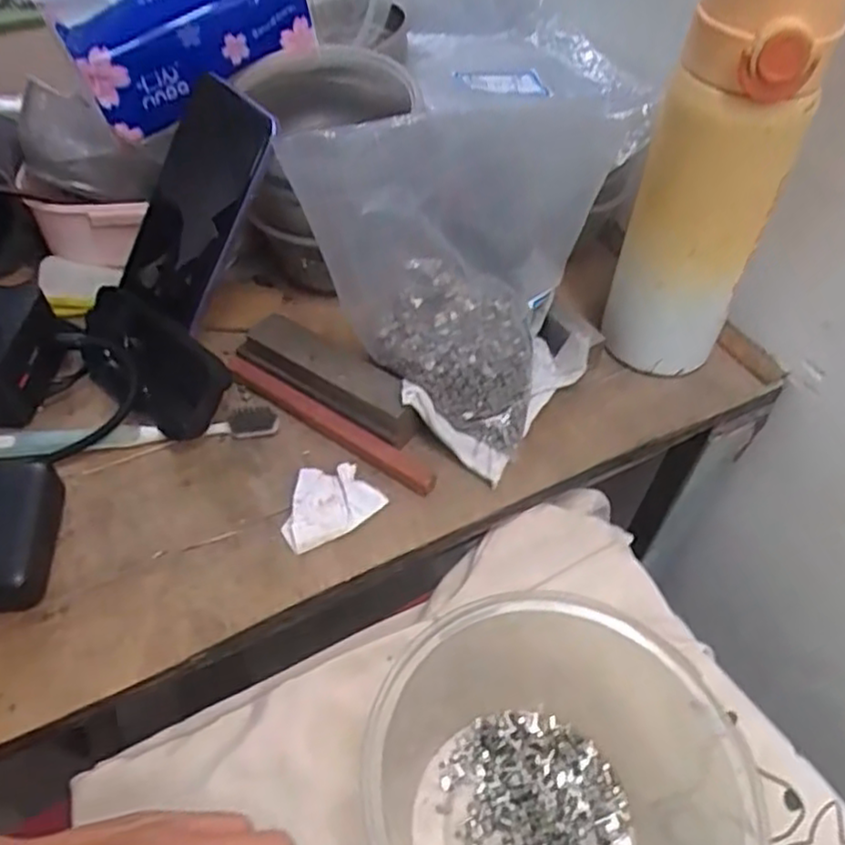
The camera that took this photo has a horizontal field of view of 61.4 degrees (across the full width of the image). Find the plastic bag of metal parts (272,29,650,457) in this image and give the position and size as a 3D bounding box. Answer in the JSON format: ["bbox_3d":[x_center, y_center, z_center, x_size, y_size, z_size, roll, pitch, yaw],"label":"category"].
[{"bbox_3d":[0.027,-0.100,0.390,0.126,0.156,0.147,20,52,14],"label":"plastic bag of metal parts"}]

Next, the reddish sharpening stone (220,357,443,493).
[{"bbox_3d":[-0.057,-0.003,0.398,0.150,0.010,0.014,29,55,21],"label":"reddish sharpening stone"}]

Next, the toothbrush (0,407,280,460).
[{"bbox_3d":[-0.172,0.008,0.392,0.179,0.011,0.018,-6,50,-7],"label":"toothbrush"}]

